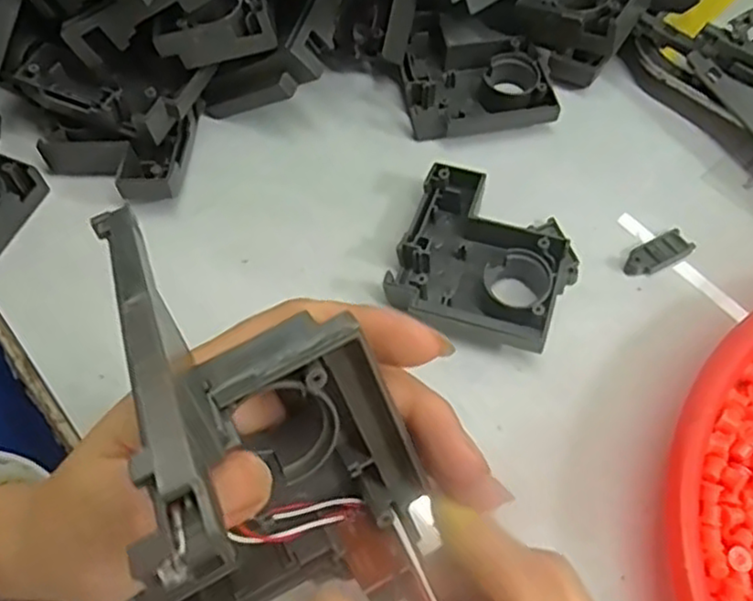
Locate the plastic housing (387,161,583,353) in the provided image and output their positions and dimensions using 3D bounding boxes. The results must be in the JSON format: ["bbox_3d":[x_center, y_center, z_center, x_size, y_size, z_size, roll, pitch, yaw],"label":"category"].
[{"bbox_3d":[0.051,-0.018,0.331,0.079,0.025,0.078,21,65,13],"label":"plastic housing"}]

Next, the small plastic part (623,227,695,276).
[{"bbox_3d":[0.138,-0.023,0.342,0.035,0.007,0.017,-25,64,-10],"label":"small plastic part"}]

